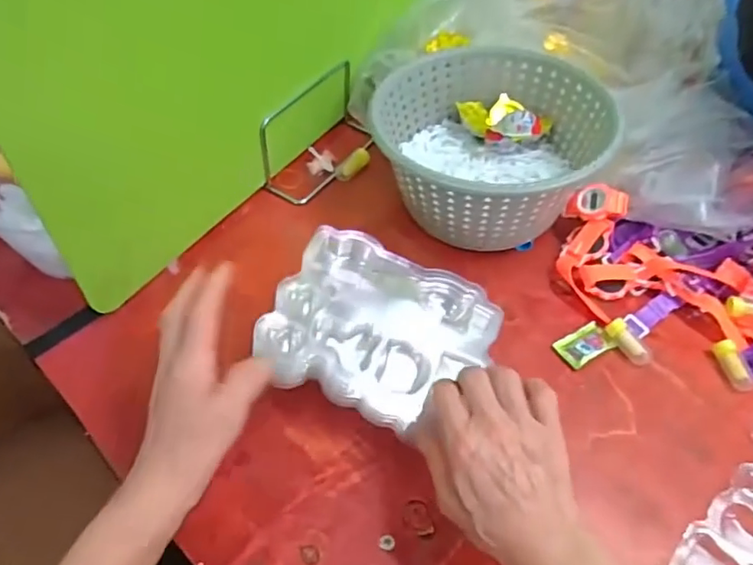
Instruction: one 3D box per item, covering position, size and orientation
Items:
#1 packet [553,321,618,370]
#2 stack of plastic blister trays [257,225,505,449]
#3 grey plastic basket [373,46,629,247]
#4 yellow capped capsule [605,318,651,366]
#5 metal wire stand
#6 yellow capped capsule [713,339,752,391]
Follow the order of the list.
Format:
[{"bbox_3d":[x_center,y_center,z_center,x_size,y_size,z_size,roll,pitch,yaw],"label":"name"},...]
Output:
[{"bbox_3d":[0.191,0.057,0.517,0.054,0.004,0.030,-24,57,-19],"label":"packet"},{"bbox_3d":[0.007,0.036,0.450,0.163,0.049,0.133,19,54,11],"label":"stack of plastic blister trays"},{"bbox_3d":[0.109,-0.131,0.574,0.215,0.130,0.206,1,52,-2],"label":"grey plastic basket"},{"bbox_3d":[0.232,0.054,0.514,0.014,0.020,0.048,-31,78,-23],"label":"yellow capped capsule"},{"bbox_3d":[-0.058,-0.166,0.617,0.061,0.089,0.161,26,56,17],"label":"metal wire stand"},{"bbox_3d":[0.324,0.073,0.507,0.020,0.017,0.048,-7,53,-8],"label":"yellow capped capsule"}]

